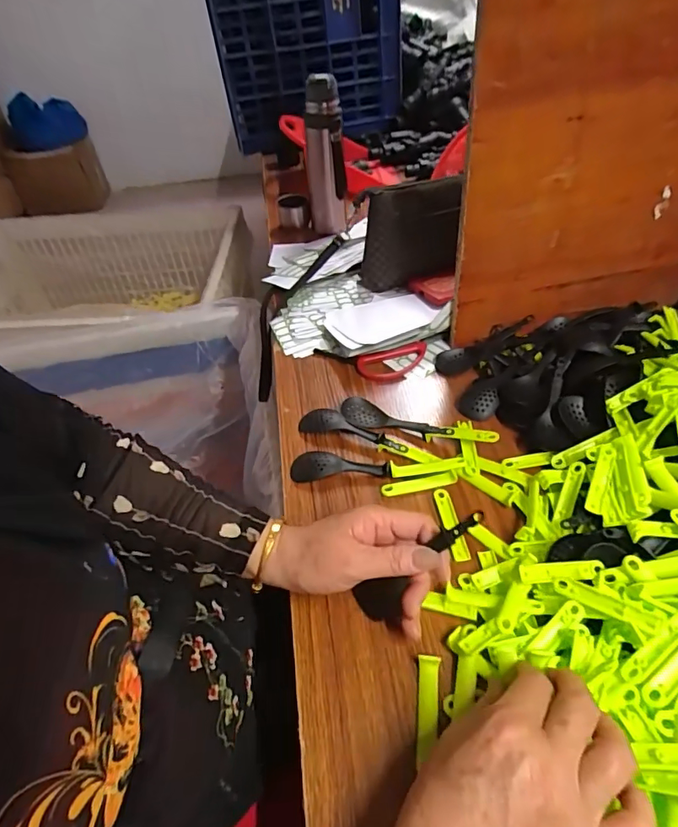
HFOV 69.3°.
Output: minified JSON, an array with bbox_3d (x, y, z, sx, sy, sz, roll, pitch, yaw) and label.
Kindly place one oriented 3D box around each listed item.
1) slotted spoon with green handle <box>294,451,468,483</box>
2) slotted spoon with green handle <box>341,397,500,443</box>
[{"bbox_3d":[0.039,0.051,0.516,0.176,0.015,0.037,-3,45,2],"label":"slotted spoon with green handle"},{"bbox_3d":[0.084,0.009,0.543,0.174,0.025,0.033,17,49,20],"label":"slotted spoon with green handle"}]

